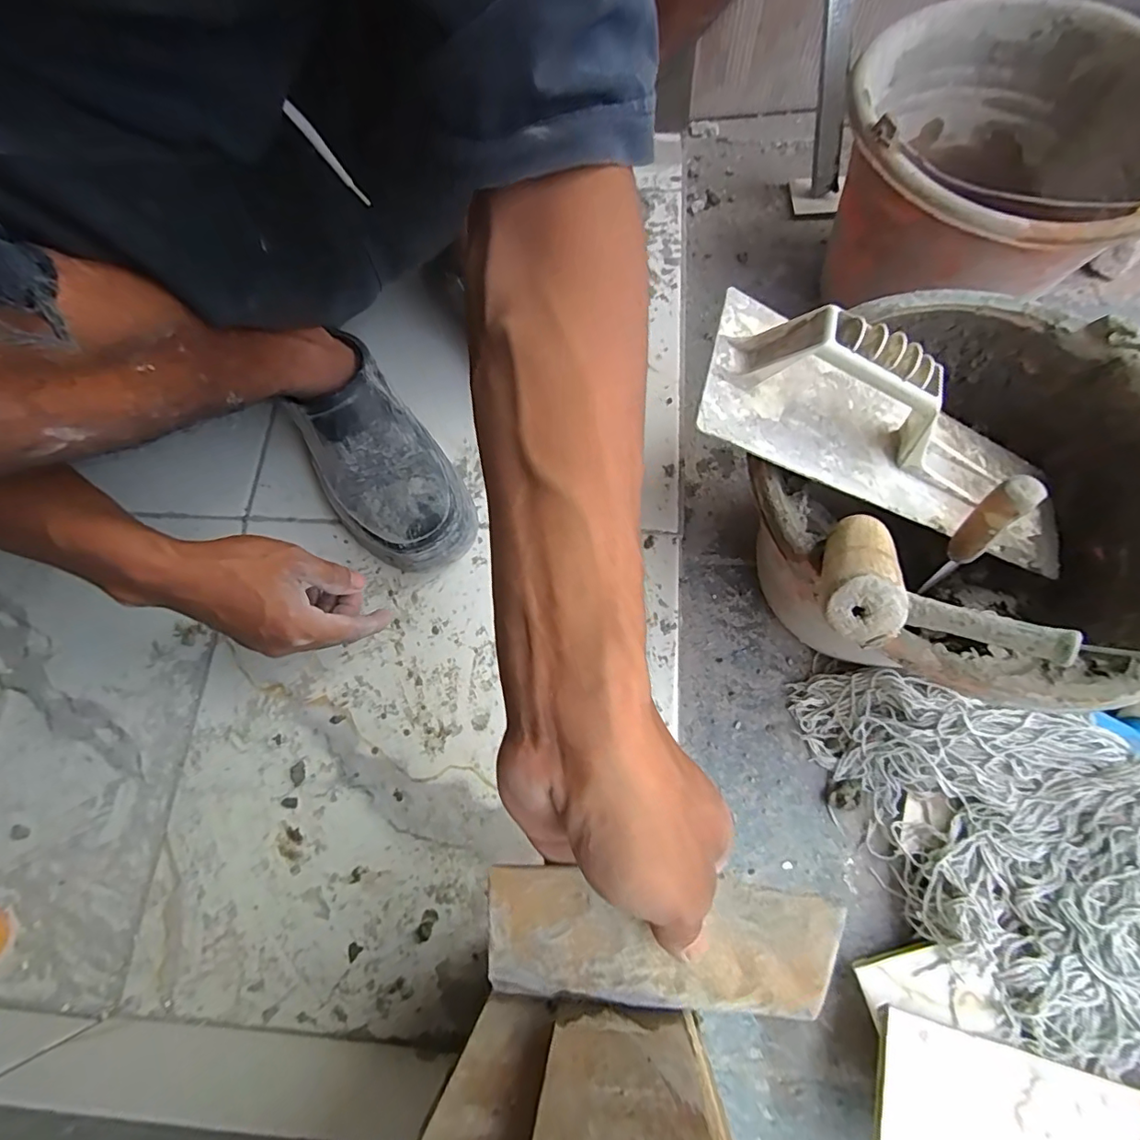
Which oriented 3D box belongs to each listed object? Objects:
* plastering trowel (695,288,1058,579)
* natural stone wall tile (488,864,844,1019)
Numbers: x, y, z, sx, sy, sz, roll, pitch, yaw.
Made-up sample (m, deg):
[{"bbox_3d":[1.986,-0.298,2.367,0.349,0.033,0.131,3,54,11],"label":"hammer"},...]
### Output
[{"bbox_3d":[0.228,-0.084,0.331,0.288,0.072,0.108,23,75,-13],"label":"plastering trowel"},{"bbox_3d":[0.036,0.156,0.218,0.137,0.010,0.080,2,110,4],"label":"natural stone wall tile"}]

